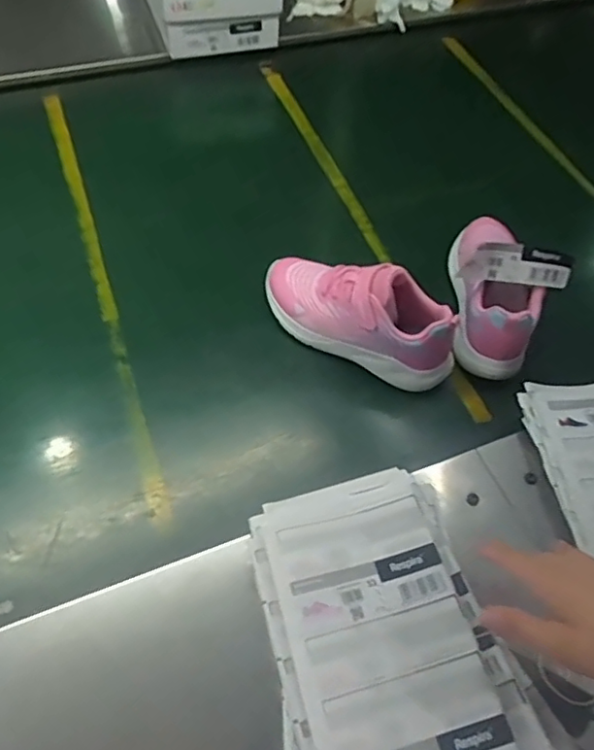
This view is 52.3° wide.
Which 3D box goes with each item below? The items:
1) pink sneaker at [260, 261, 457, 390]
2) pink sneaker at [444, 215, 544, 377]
[{"bbox_3d":[0.067,-0.067,0.662,0.219,0.107,0.074,28,59,13],"label":"pink sneaker"},{"bbox_3d":[0.228,-0.108,0.700,0.083,0.086,0.221,11,57,2],"label":"pink sneaker"}]

